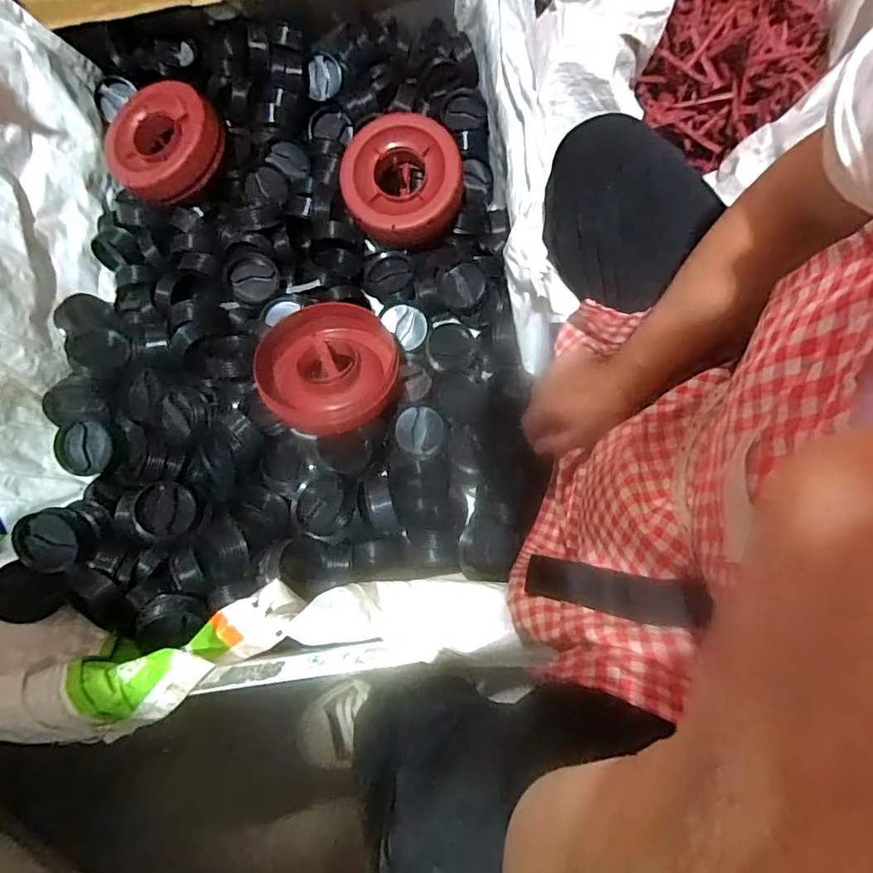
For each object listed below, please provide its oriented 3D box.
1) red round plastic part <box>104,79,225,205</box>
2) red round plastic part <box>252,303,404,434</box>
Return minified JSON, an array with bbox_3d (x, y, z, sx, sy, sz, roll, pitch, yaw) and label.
[{"bbox_3d":[-0.371,-0.401,0.710,0.156,0.042,0.149,-42,78,2],"label":"red round plastic part"},{"bbox_3d":[-0.128,-0.085,0.619,0.161,0.057,0.182,1,61,-15],"label":"red round plastic part"}]

